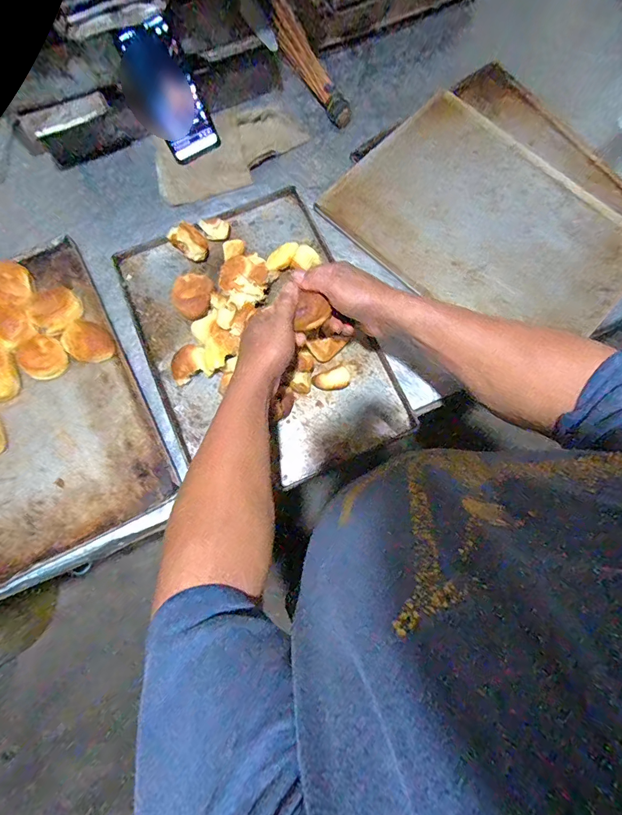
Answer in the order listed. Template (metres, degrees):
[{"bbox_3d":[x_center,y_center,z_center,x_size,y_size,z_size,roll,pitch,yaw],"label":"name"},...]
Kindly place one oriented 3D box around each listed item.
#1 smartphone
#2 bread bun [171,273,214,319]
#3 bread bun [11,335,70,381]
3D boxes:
[{"bbox_3d":[-0.203,-0.453,0.571,0.080,0.169,0.015,-26,61,2],"label":"smartphone"},{"bbox_3d":[-0.174,-0.164,0.577,0.063,0.036,0.065,11,80,3],"label":"bread bun"},{"bbox_3d":[-0.380,-0.070,0.554,0.061,0.031,0.057,0,79,1],"label":"bread bun"}]

